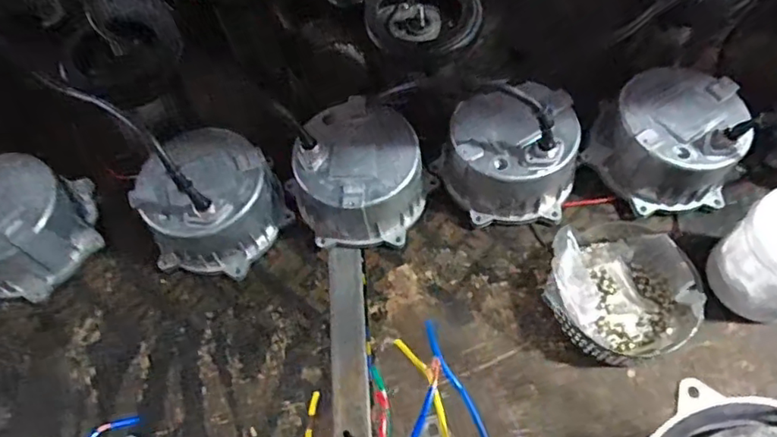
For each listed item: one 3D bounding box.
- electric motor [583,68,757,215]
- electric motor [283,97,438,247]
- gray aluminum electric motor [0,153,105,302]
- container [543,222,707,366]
[{"bbox_3d":[0.305,-0.084,0.611,0.160,0.093,0.131,-7,61,0],"label":"electric motor"},{"bbox_3d":[-0.030,-0.042,0.618,0.135,0.086,0.142,26,66,16],"label":"electric motor"},{"bbox_3d":[-0.396,0.007,0.611,0.134,0.081,0.139,-4,61,1],"label":"gray aluminum electric motor"},{"bbox_3d":[0.225,0.063,0.558,0.134,0.068,0.140,-2,61,3],"label":"container"}]

